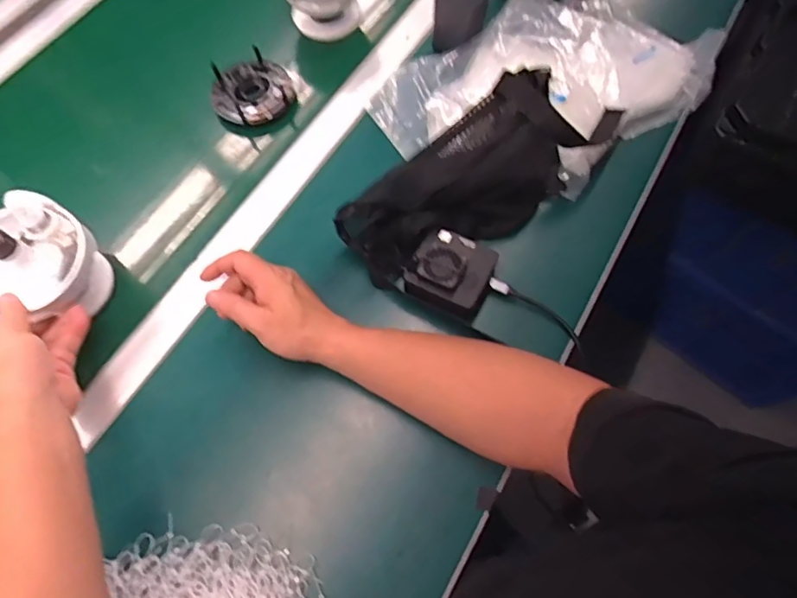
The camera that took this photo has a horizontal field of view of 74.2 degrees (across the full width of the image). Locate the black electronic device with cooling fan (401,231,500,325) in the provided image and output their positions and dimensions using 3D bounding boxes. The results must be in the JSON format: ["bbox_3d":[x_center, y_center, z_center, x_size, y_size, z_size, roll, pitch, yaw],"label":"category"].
[{"bbox_3d":[0.054,-0.024,0.542,0.082,0.051,0.075,28,67,14],"label":"black electronic device with cooling fan"}]

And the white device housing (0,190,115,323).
[{"bbox_3d":[-0.376,-0.041,0.520,0.141,0.127,0.115,25,67,15],"label":"white device housing"}]

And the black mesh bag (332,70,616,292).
[{"bbox_3d":[0.092,-0.144,0.559,0.329,0.098,0.118,-36,69,-16],"label":"black mesh bag"}]

